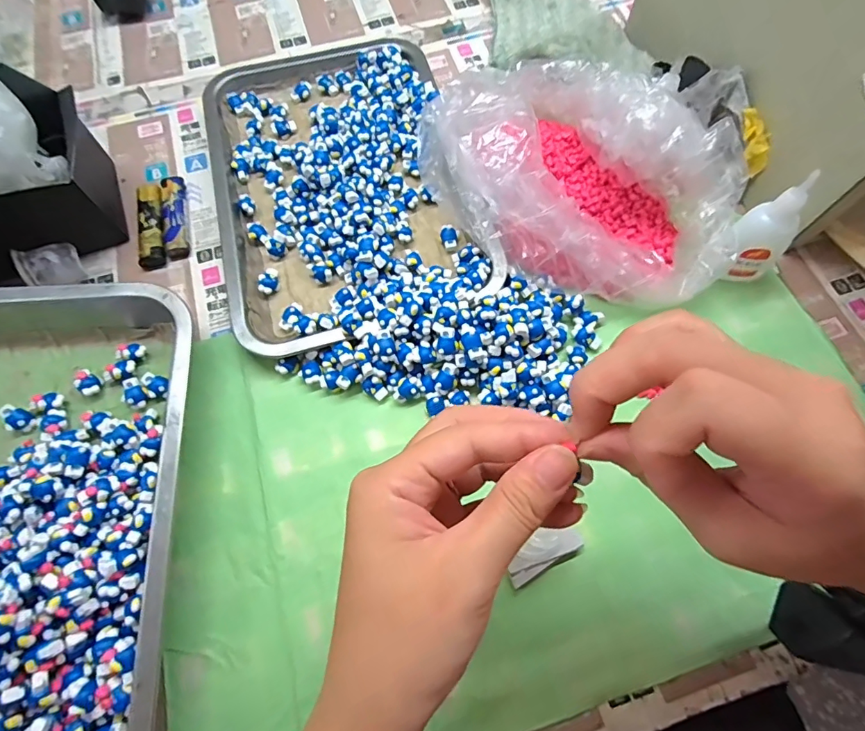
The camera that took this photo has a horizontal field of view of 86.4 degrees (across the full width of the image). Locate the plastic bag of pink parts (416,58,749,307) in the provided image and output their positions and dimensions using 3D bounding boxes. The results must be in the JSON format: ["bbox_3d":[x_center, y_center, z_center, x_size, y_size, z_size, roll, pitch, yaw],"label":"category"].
[{"bbox_3d":[0.110,-0.147,0.350,0.155,0.089,0.244,-38,72,-13],"label":"plastic bag of pink parts"}]

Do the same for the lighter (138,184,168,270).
[{"bbox_3d":[-0.239,-0.119,0.393,0.020,0.012,0.083,-14,68,-4],"label":"lighter"}]

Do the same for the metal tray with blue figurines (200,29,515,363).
[{"bbox_3d":[-0.081,-0.167,0.396,0.204,0.032,0.320,-14,68,-4],"label":"metal tray with blue figurines"}]

